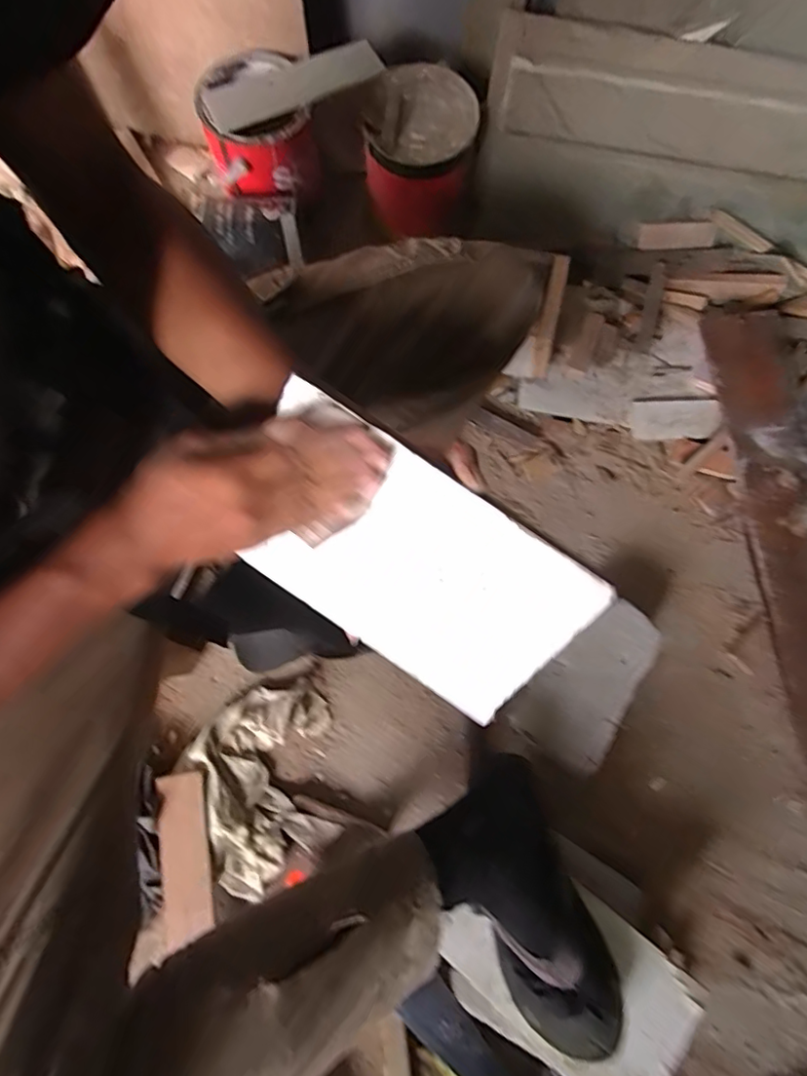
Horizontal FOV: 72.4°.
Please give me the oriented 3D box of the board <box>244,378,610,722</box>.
[{"bbox_3d":[-0.001,0.020,0.384,0.235,0.010,0.146,34,118,0],"label":"board"}]

